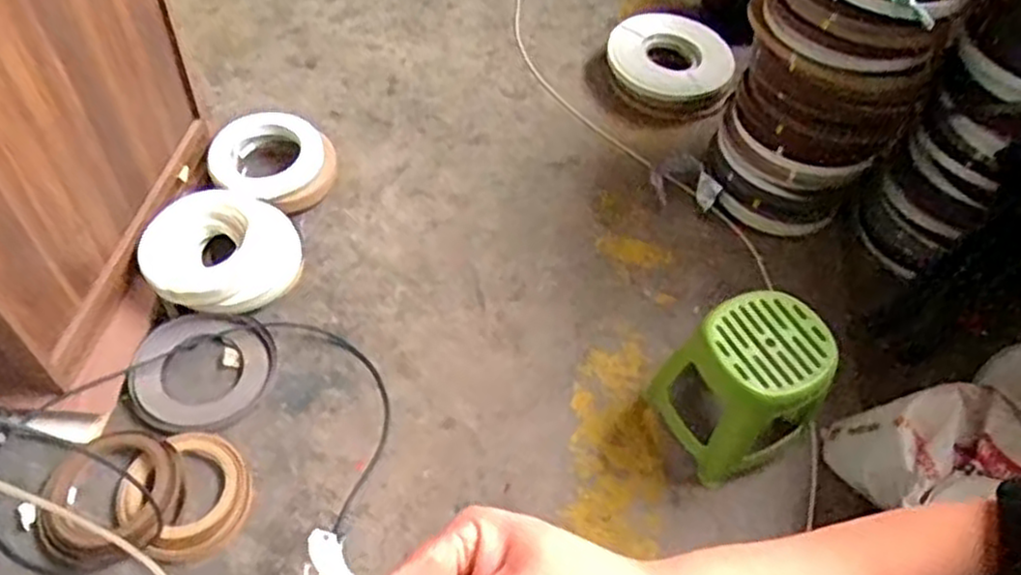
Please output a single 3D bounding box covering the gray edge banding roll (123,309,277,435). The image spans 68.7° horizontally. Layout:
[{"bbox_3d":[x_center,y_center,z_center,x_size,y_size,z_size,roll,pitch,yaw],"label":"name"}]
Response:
[{"bbox_3d":[-0.700,0.189,1.696,0.305,0.050,0.313,2,54,-3],"label":"gray edge banding roll"}]

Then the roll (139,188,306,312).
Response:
[{"bbox_3d":[-0.705,-0.095,1.839,0.253,0.174,0.373,37,57,24],"label":"roll"}]

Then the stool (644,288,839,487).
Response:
[{"bbox_3d":[0.506,0.212,1.615,0.296,0.306,0.277,-32,62,-25],"label":"stool"}]

